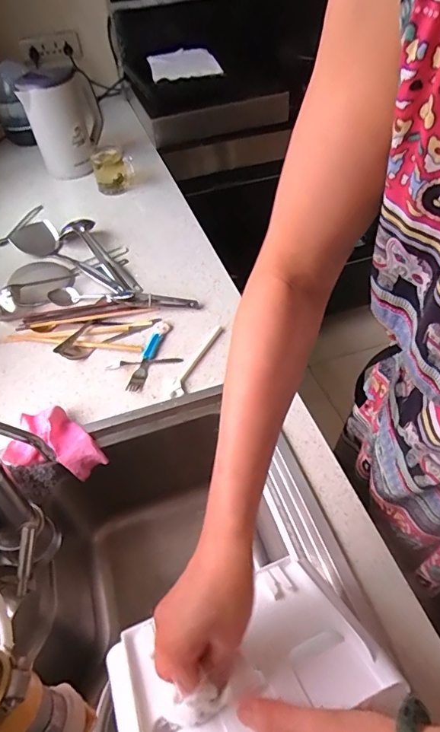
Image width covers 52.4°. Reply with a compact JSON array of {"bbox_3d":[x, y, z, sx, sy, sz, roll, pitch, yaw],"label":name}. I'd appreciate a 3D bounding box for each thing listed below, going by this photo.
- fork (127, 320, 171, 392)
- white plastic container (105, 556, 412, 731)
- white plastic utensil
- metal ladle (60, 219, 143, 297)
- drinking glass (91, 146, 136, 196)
[{"bbox_3d":[-0.119,-0.019,0.744,0.027,0.008,0.153,9,49,12],"label":"fork"},{"bbox_3d":[0.019,0.261,0.371,0.211,0.087,0.163,-18,20,-16],"label":"white plastic container"},{"bbox_3d":[-0.039,-0.012,0.733,0.027,0.009,0.174,17,51,19],"label":"white plastic utensil"},{"bbox_3d":[-0.246,-0.220,0.908,0.082,0.052,0.292,-26,51,-18],"label":"metal ladle"},{"bbox_3d":[-0.270,-0.501,1.145,0.100,0.092,0.084,-14,48,-8],"label":"drinking glass"}]

